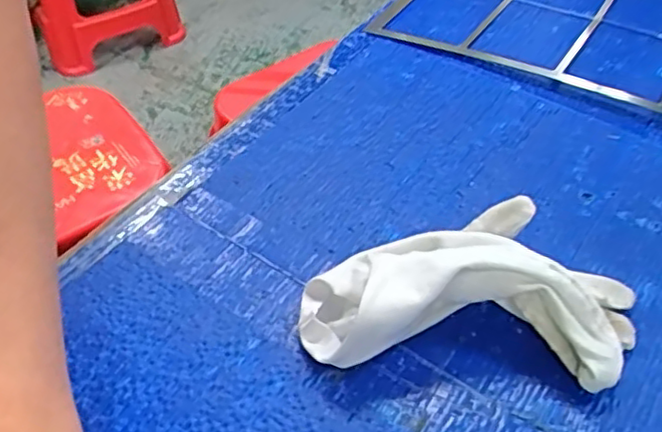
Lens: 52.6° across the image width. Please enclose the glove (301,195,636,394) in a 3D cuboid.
[{"bbox_3d":[0.064,0.027,0.312,0.151,0.044,0.094,4,47,6],"label":"glove"}]

